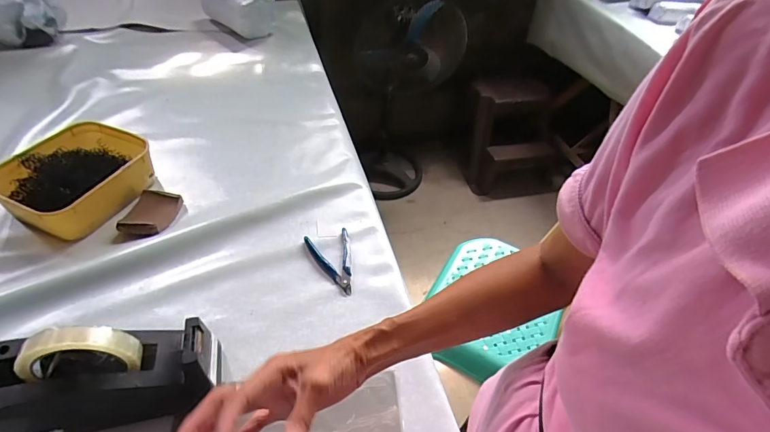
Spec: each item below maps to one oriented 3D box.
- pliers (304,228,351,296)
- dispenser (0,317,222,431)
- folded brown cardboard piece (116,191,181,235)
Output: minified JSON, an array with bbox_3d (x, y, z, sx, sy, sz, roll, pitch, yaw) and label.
[{"bbox_3d":[-0.072,0.066,0.620,0.066,0.019,0.114,-16,50,-21],"label":"pliers"},{"bbox_3d":[-0.287,0.160,0.421,0.201,0.125,0.072,-6,47,-12],"label":"dispenser"},{"bbox_3d":[-0.373,-0.007,0.648,0.066,0.014,0.088,6,45,-1],"label":"folded brown cardboard piece"}]

